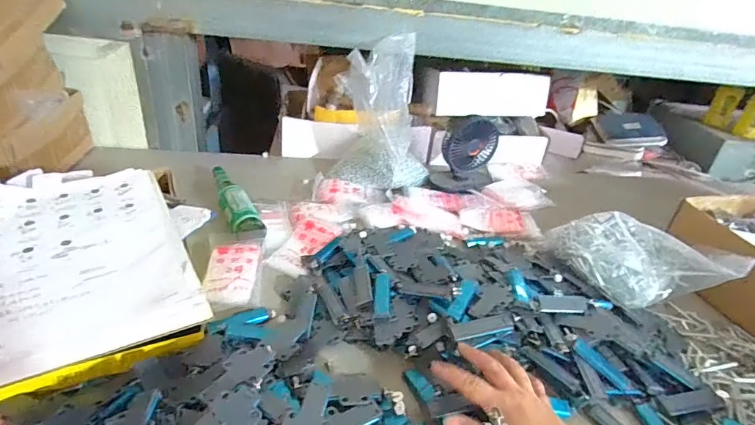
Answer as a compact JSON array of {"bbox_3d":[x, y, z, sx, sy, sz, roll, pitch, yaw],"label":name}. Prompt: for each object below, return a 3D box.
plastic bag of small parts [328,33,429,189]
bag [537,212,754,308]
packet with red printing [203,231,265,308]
[{"bbox_3d":[0.020,-0.195,0.862,0.188,0.261,0.134,13,33,9],"label":"plastic bag of small parts"},{"bbox_3d":[0.391,0.071,0.679,0.259,0.099,0.124,32,40,33],"label":"bag"},{"bbox_3d":[-0.209,0.076,0.635,0.079,0.016,0.157,1,33,-11],"label":"packet with red printing"}]

